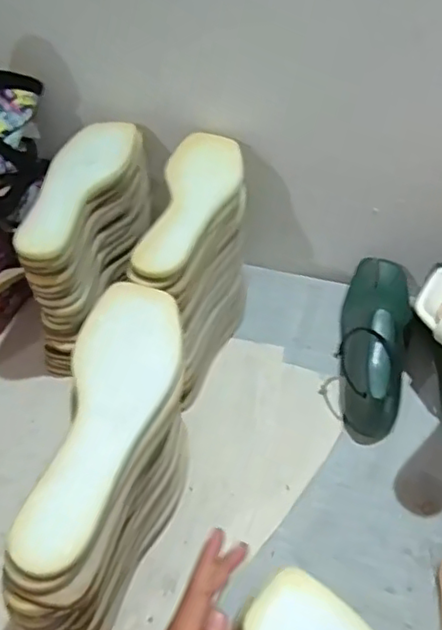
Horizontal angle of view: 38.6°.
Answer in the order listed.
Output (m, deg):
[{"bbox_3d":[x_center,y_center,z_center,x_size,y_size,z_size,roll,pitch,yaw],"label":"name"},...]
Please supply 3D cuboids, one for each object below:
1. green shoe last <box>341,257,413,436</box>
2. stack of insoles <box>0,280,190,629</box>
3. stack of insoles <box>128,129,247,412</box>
[{"bbox_3d":[0.184,0.023,0.741,0.077,0.087,0.238,11,47,8],"label":"green shoe last"},{"bbox_3d":[-0.082,0.141,0.528,0.080,0.225,0.248,5,47,5],"label":"stack of insoles"},{"bbox_3d":[-0.031,-0.048,0.717,0.095,0.208,0.238,12,47,10],"label":"stack of insoles"}]

